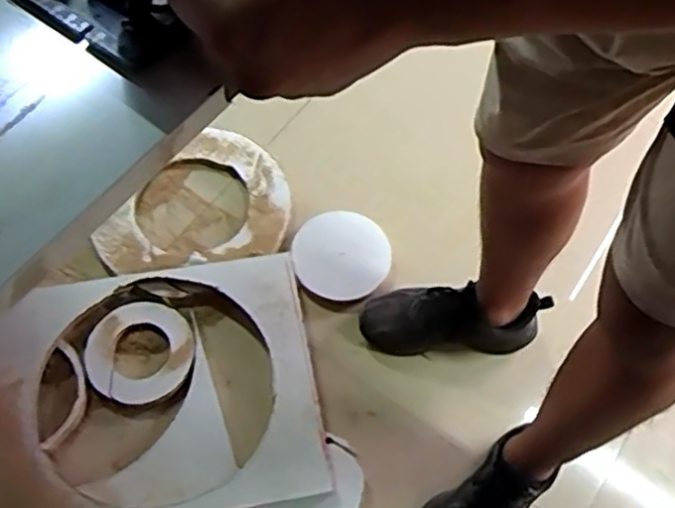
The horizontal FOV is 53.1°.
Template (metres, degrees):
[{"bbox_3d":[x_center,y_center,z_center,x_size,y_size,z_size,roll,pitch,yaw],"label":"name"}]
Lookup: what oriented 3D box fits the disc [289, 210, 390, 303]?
[{"bbox_3d":[0.003,-0.003,1.140,0.158,0.019,0.157,1,62,-2],"label":"disc"}]

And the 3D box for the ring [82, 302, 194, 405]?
[{"bbox_3d":[-0.310,0.153,1.064,0.162,0.017,0.158,1,62,-2],"label":"ring"}]

